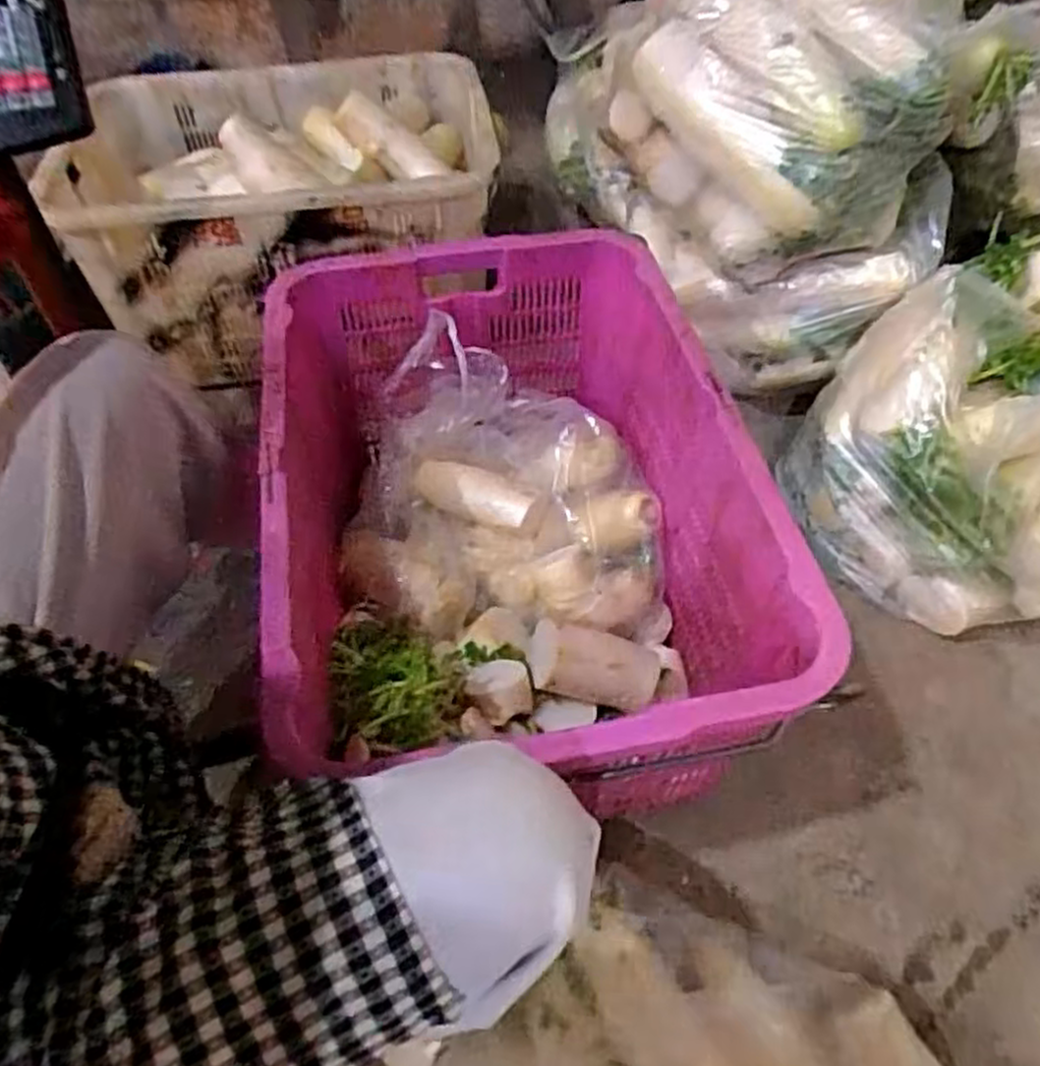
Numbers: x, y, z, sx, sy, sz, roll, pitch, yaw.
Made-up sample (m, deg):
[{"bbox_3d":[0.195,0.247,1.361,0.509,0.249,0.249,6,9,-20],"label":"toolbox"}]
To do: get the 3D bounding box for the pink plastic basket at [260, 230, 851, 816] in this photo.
[{"bbox_3d":[-0.023,-0.021,0.885,0.476,0.305,0.674,-6,53,-7],"label":"pink plastic basket"}]

